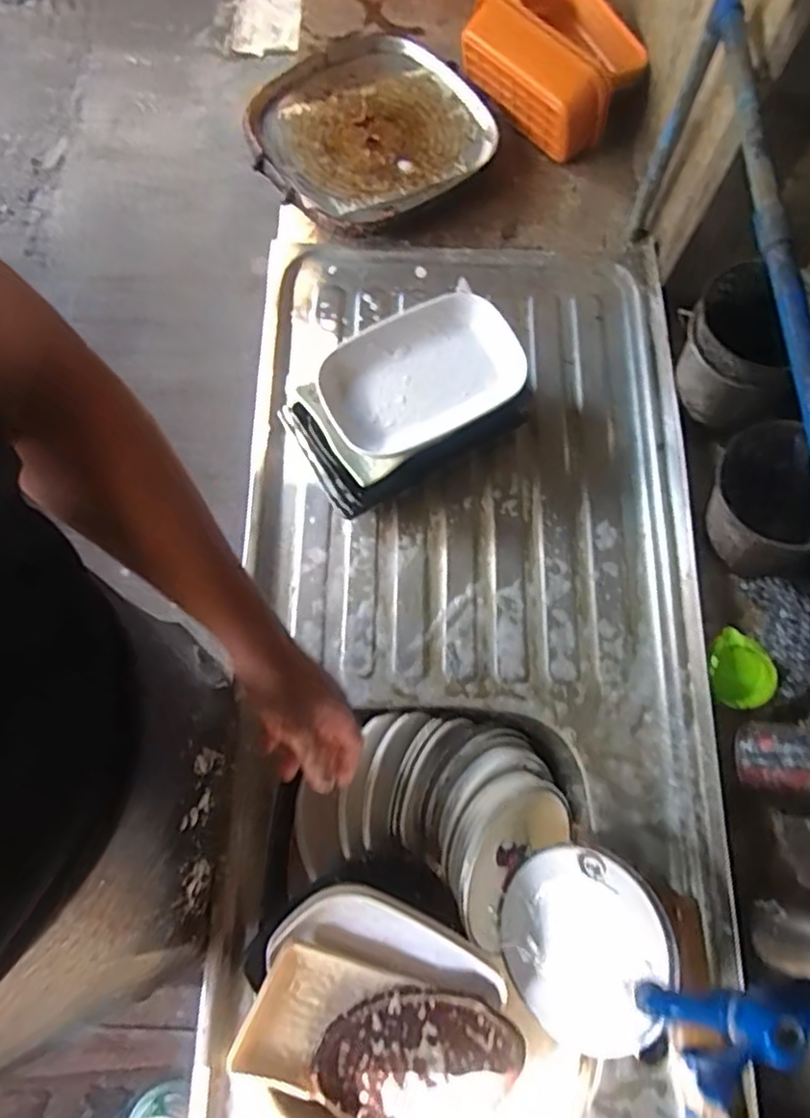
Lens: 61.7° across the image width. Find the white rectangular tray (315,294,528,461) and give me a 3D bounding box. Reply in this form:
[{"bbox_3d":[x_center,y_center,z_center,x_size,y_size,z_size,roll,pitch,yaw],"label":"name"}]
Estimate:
[{"bbox_3d":[0.015,-0.212,0.769,0.228,0.024,0.152,-29,75,-10],"label":"white rectangular tray"}]

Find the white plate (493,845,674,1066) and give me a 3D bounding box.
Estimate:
[{"bbox_3d":[0.170,0.370,0.649,0.160,0.010,0.166,-9,71,29],"label":"white plate"}]

